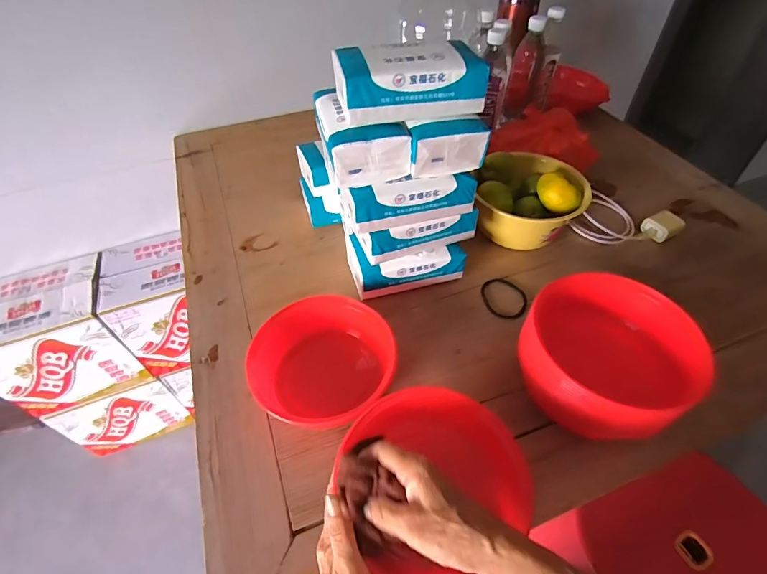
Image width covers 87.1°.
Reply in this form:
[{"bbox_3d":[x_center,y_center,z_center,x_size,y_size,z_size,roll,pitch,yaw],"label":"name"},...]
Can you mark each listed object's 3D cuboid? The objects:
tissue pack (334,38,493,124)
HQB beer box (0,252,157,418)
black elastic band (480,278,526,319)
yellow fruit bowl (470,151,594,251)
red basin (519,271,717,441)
[{"bbox_3d":[0.027,-0.233,0.454,0.164,0.057,0.078,-10,47,-6],"label":"tissue pack"},{"bbox_3d":[-0.836,0.130,1.061,0.305,0.303,0.226,-18,49,-13],"label":"HQB beer box"},{"bbox_3d":[0.176,0.014,0.587,0.062,0.005,0.075,-6,47,-3],"label":"black elastic band"},{"bbox_3d":[0.234,-0.139,0.657,0.171,0.099,0.153,1,47,4],"label":"yellow fruit bowl"},{"bbox_3d":[0.243,0.085,0.451,0.158,0.107,0.169,-1,47,1],"label":"red basin"}]

